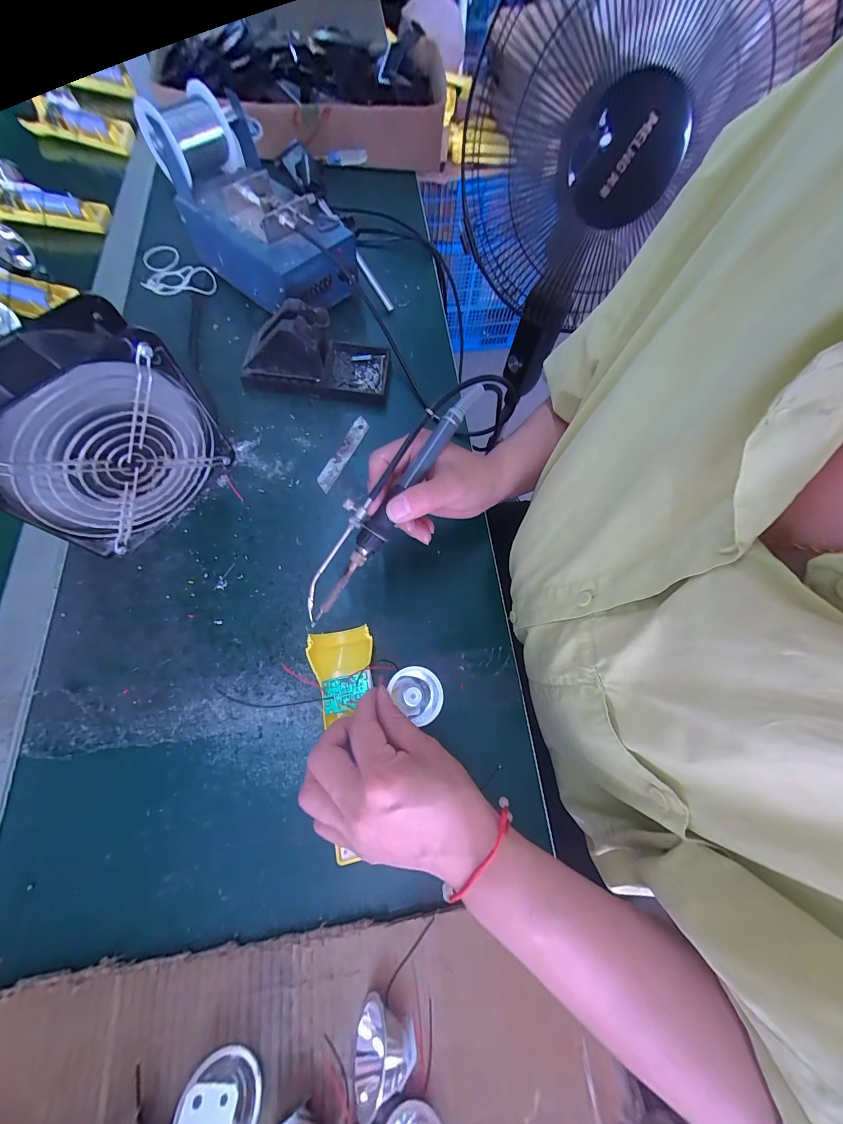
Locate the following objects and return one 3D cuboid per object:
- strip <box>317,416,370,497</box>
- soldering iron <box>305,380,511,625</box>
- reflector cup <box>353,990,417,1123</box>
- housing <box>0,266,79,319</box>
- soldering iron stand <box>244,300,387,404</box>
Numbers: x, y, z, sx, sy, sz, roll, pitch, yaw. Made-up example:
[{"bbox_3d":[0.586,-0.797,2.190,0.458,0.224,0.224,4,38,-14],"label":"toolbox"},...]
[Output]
[{"bbox_3d":[-0.084,-0.119,0.387,0.017,0.004,0.100,25,70,6],"label":"strip"},{"bbox_3d":[-0.014,-0.054,0.262,0.037,0.031,0.222,35,86,11],"label":"soldering iron"},{"bbox_3d":[-0.022,0.288,0.210,0.035,0.034,0.035,1,69,-3],"label":"reflector cup"},{"bbox_3d":[-0.476,-0.311,0.406,0.145,0.031,0.050,9,68,1],"label":"housing"},{"bbox_3d":[-0.117,-0.233,0.392,0.154,0.077,0.074,3,69,-2],"label":"soldering iron stand"}]

